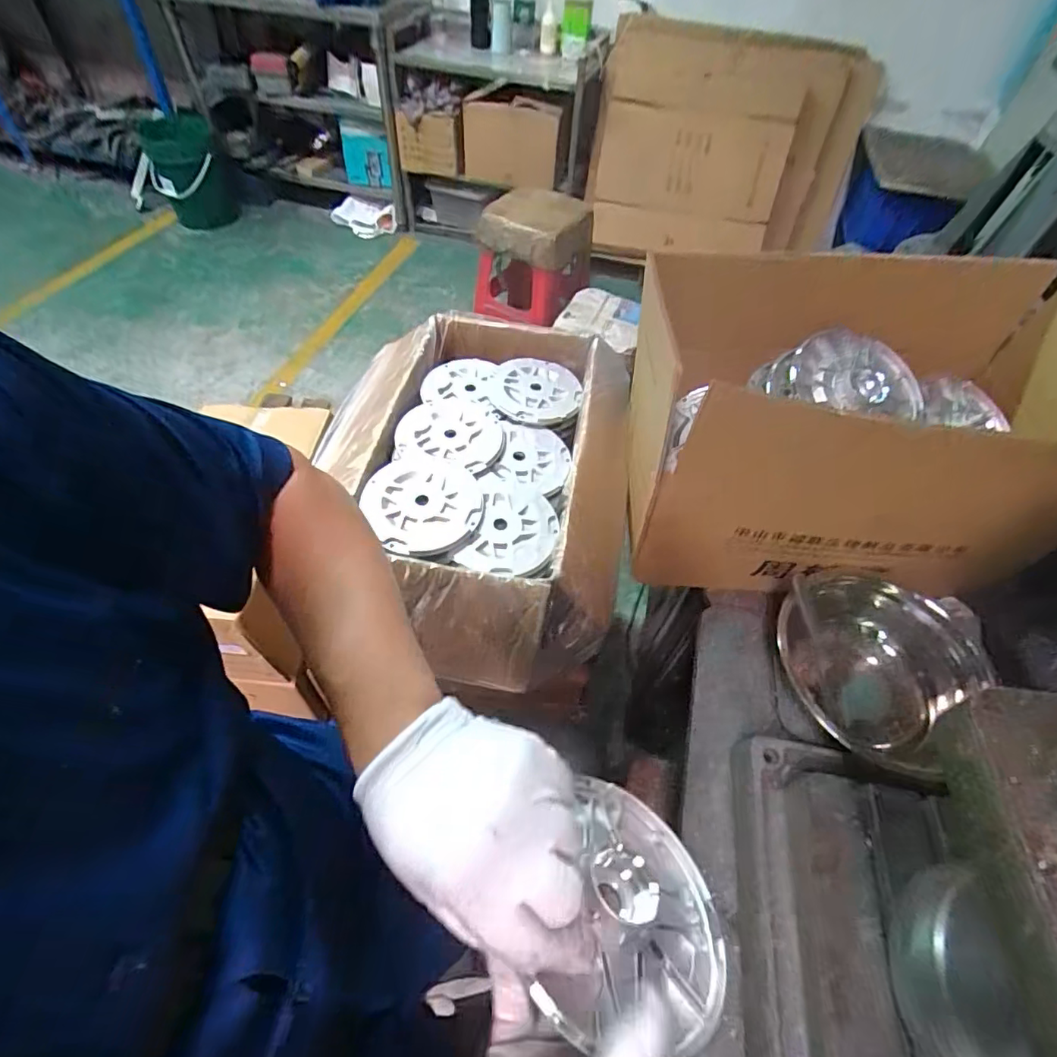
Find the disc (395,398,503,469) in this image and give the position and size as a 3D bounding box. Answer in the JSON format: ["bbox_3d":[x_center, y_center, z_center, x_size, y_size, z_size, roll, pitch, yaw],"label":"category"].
[{"bbox_3d":[-0.105,-0.132,0.722,0.132,0.011,0.124,2,53,-3],"label":"disc"}]

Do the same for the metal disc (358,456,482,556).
[{"bbox_3d":[-0.121,-0.034,0.641,0.131,0.015,0.139,2,53,-3],"label":"metal disc"}]

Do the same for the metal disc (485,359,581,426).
[{"bbox_3d":[0.011,-0.203,0.788,0.137,0.007,0.134,2,53,-3],"label":"metal disc"}]

